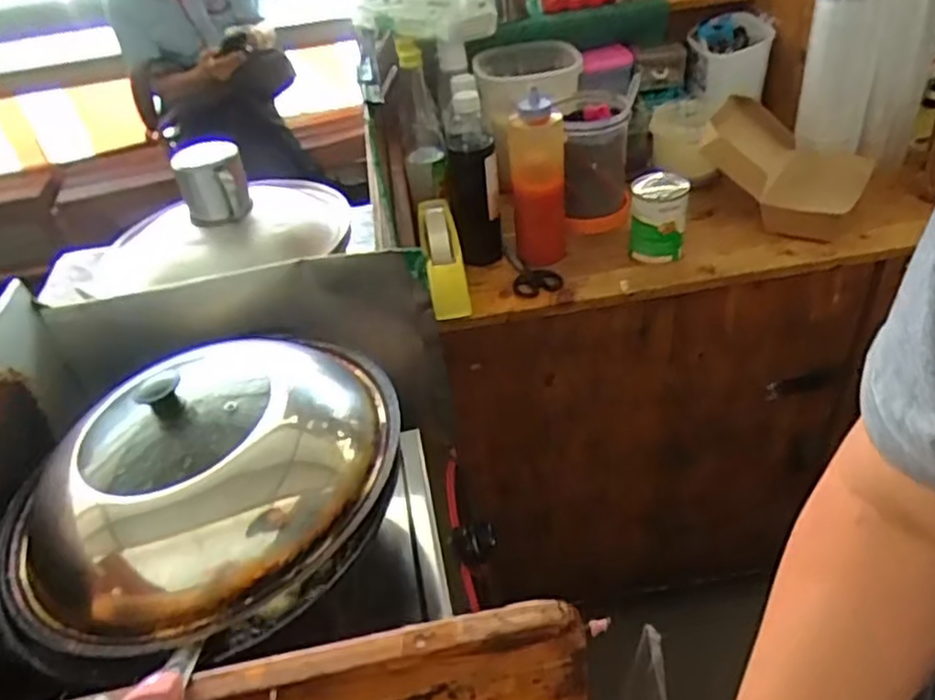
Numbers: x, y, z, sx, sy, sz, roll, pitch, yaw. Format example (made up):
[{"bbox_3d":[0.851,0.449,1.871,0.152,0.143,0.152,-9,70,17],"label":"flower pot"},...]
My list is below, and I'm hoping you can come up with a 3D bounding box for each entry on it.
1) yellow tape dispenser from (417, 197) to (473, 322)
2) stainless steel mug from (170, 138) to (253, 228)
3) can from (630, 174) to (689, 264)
[{"bbox_3d":[-0.033,-0.128,0.954,0.048,0.114,0.139,-10,40,-2],"label":"yellow tape dispenser"},{"bbox_3d":[-0.317,-0.207,0.877,0.081,0.086,0.083,-19,42,-13],"label":"stainless steel mug"},{"bbox_3d":[0.253,-0.173,0.942,0.069,0.108,0.064,-4,40,4],"label":"can"}]

